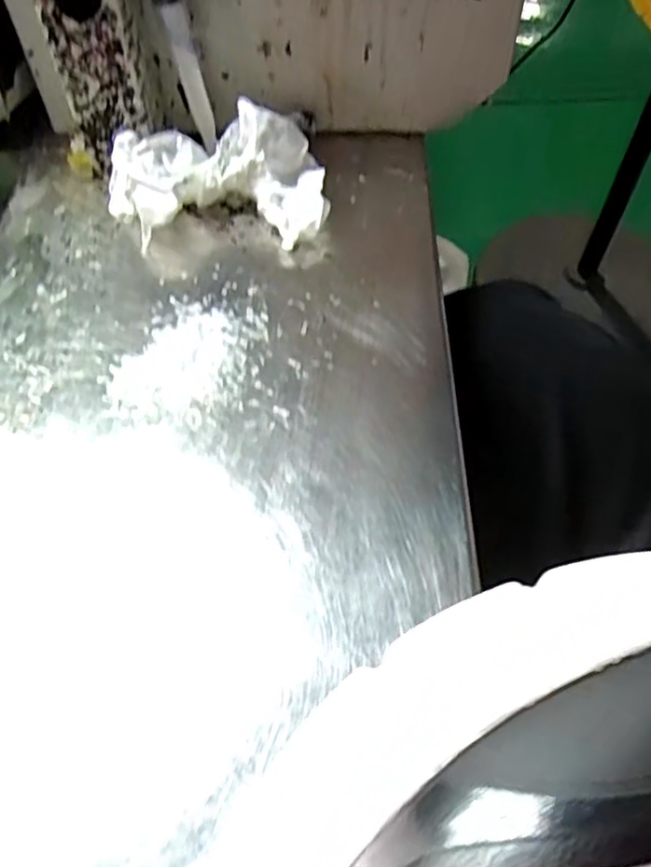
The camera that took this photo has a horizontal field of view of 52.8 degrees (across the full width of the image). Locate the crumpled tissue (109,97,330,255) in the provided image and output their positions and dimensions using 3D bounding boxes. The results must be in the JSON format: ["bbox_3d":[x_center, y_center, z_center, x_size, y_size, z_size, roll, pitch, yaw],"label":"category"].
[{"bbox_3d":[-0.059,-0.131,0.344,0.117,0.041,0.063,-2,57,-1],"label":"crumpled tissue"}]

